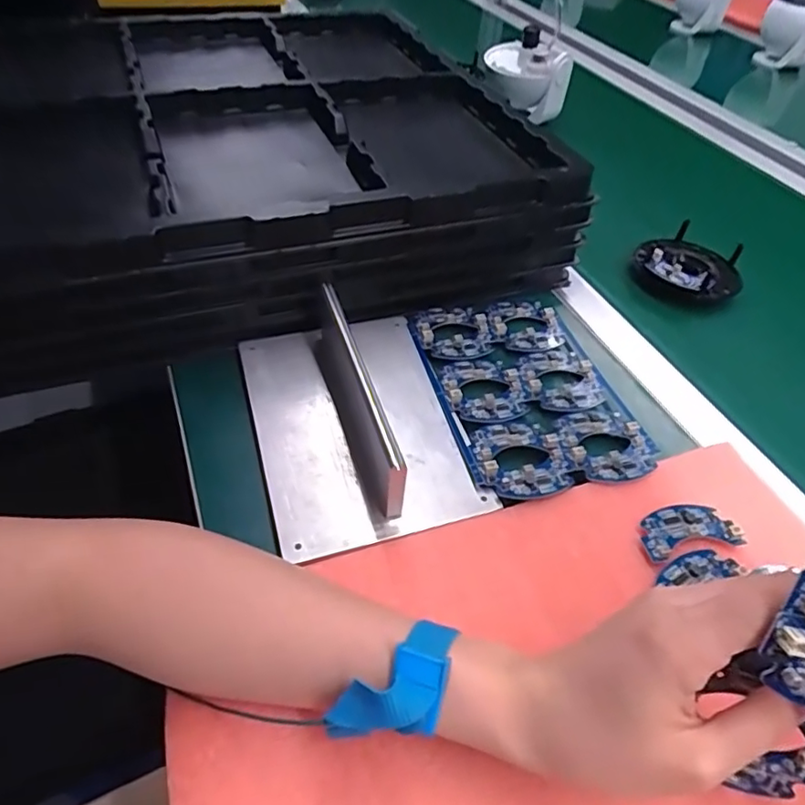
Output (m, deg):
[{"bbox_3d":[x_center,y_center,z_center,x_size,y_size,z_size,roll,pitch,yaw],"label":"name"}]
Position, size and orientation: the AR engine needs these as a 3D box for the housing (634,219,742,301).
[{"bbox_3d":[0.281,-0.134,0.565,0.097,0.035,0.091,3,47,-3],"label":"housing"}]

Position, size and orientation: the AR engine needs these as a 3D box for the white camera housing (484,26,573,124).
[{"bbox_3d":[0.165,-0.441,0.780,0.116,0.083,0.094,-1,48,-6],"label":"white camera housing"}]

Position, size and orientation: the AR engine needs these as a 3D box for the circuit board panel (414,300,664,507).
[{"bbox_3d":[0.091,-0.013,0.438,0.133,0.010,0.190,-8,47,-15],"label":"circuit board panel"}]

